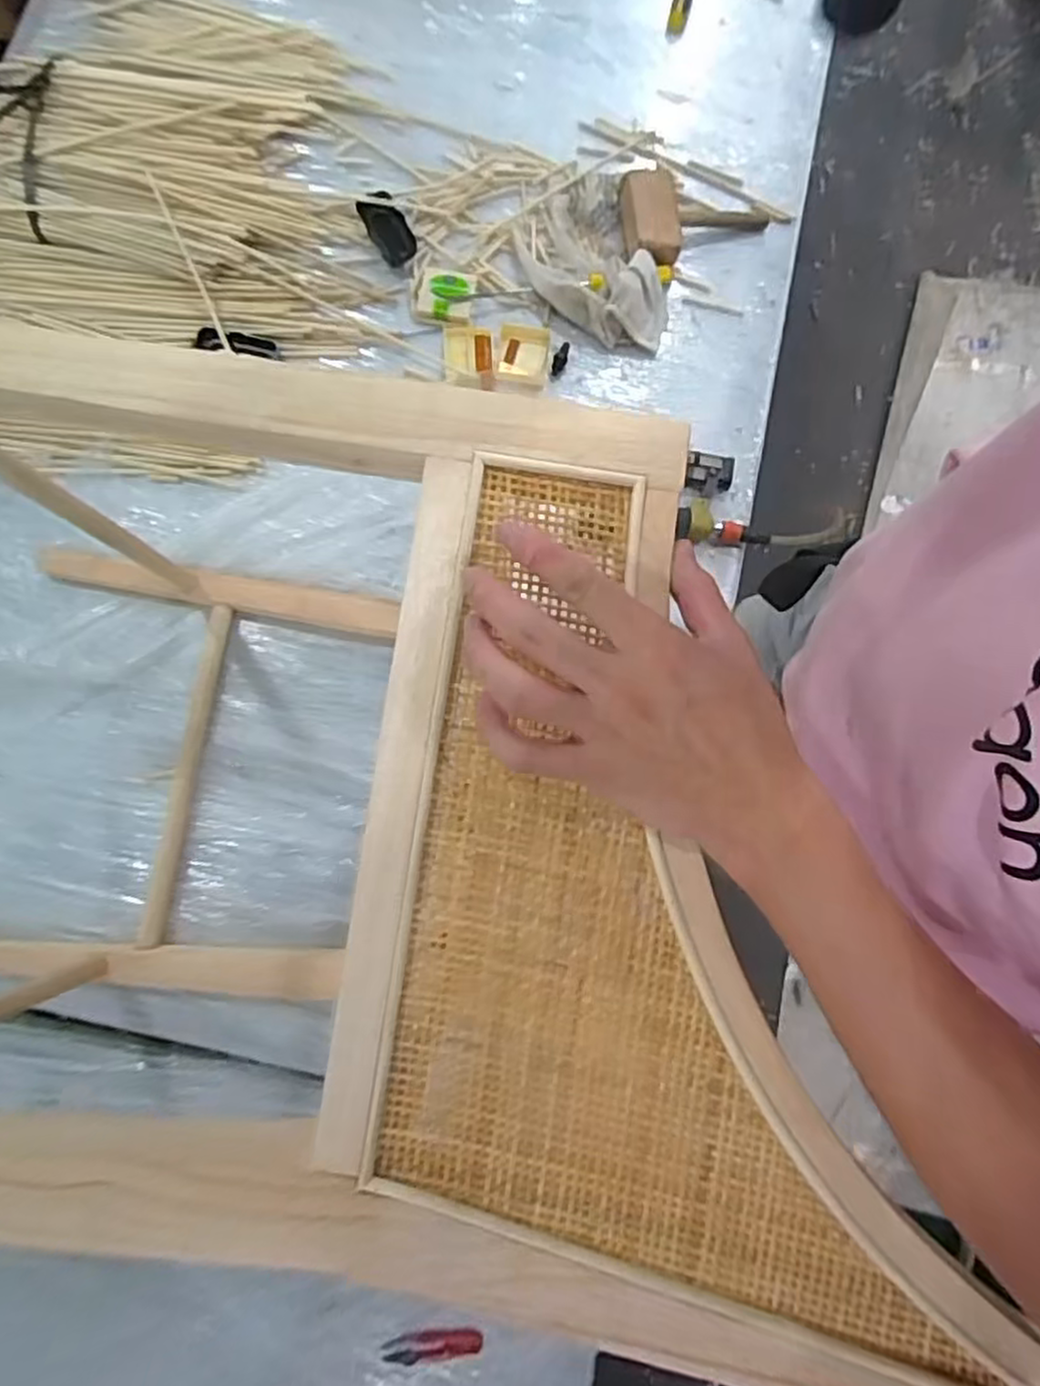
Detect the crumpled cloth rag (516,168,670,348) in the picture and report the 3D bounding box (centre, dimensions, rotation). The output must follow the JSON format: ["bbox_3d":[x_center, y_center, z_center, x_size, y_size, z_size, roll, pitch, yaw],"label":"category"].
[{"bbox_3d":[0.100,-0.581,0.968,0.161,0.051,0.258,-23,80,-5],"label":"crumpled cloth rag"}]

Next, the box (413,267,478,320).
[{"bbox_3d":[-0.103,-0.549,0.981,0.080,0.010,0.079,8,79,1],"label":"box"}]

